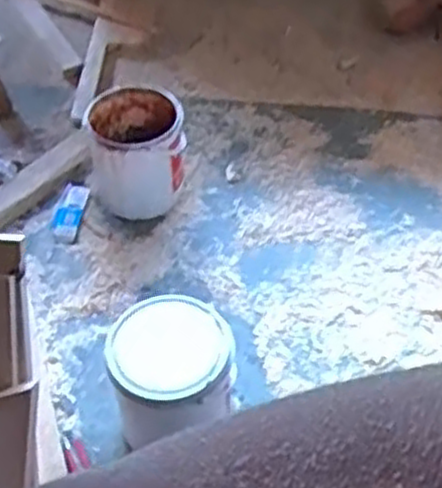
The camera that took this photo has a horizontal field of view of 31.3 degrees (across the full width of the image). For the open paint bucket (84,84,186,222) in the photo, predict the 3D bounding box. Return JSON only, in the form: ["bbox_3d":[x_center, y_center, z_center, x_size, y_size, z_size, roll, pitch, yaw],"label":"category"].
[{"bbox_3d":[-0.161,-0.173,1.523,0.187,0.175,0.209,-10,45,-6],"label":"open paint bucket"}]

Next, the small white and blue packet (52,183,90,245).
[{"bbox_3d":[-0.296,-0.061,1.553,0.052,0.015,0.125,7,66,10],"label":"small white and blue packet"}]

